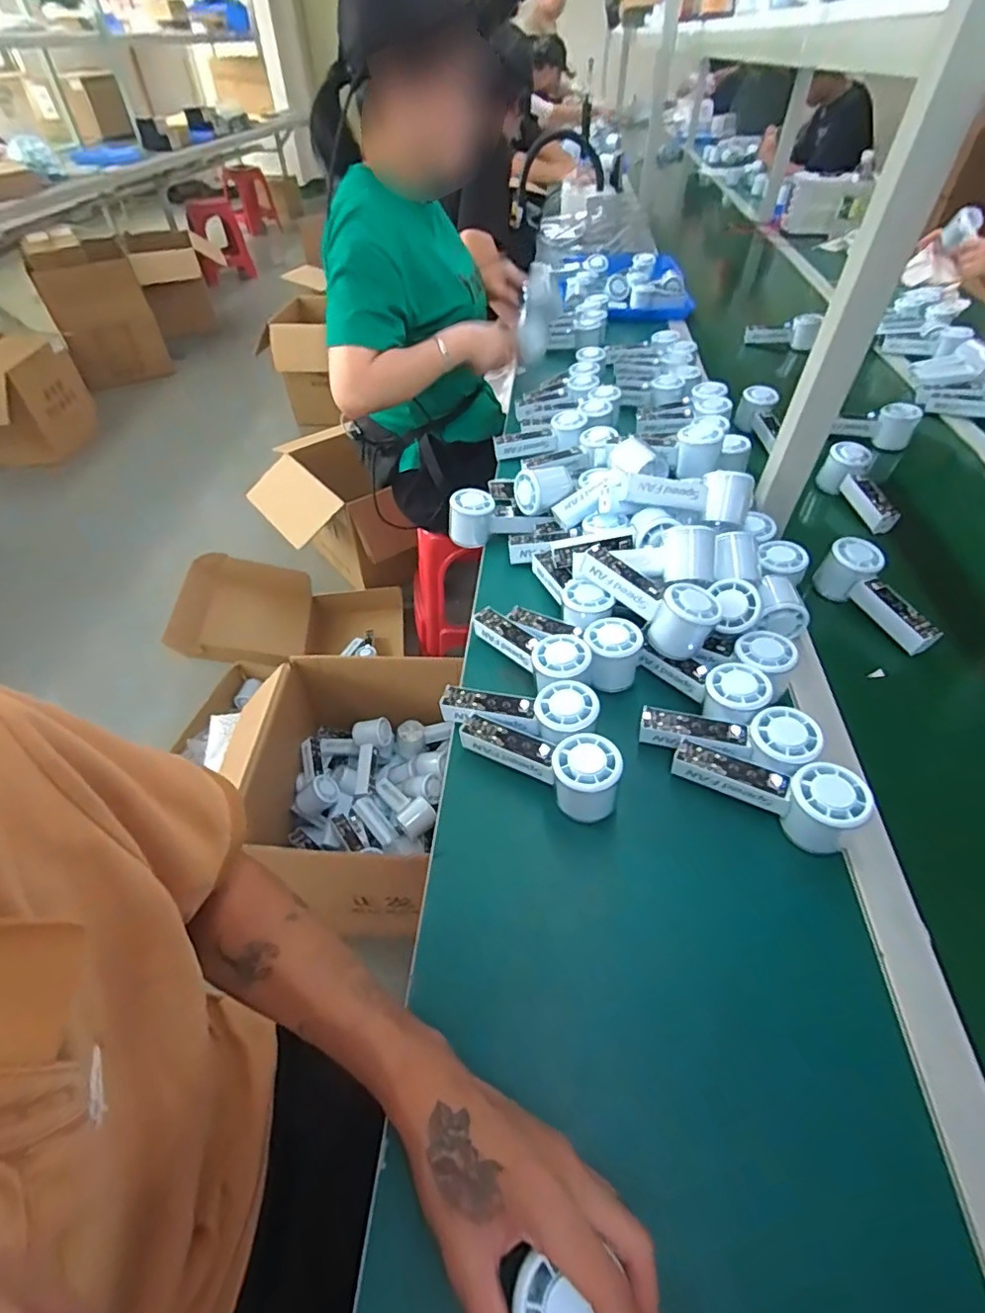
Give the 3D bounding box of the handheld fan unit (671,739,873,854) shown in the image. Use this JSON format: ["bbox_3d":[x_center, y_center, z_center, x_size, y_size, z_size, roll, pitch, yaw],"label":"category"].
[{"bbox_3d":[0.239,0.108,0.491,0.146,0.061,0.052,29,54,25],"label":"handheld fan unit"}]

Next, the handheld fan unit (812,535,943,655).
[{"bbox_3d":[0.452,-0.069,0.664,0.045,0.062,0.148,-23,66,-19],"label":"handheld fan unit"}]

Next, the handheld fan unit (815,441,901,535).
[{"bbox_3d":[0.535,-0.239,0.821,0.050,0.064,0.150,-13,65,-11],"label":"handheld fan unit"}]

